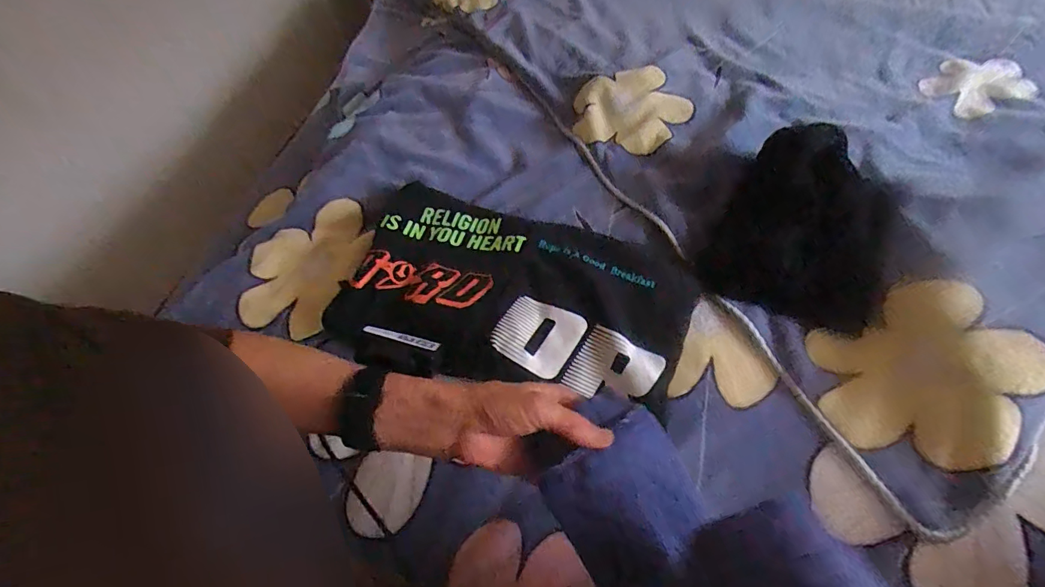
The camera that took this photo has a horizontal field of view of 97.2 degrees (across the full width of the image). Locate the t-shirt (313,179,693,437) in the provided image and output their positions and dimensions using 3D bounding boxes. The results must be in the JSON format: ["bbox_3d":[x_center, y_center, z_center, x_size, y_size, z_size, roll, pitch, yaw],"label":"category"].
[{"bbox_3d":[-0.023,-0.015,0.559,0.422,0.043,0.244,13,58,16],"label":"t-shirt"}]

